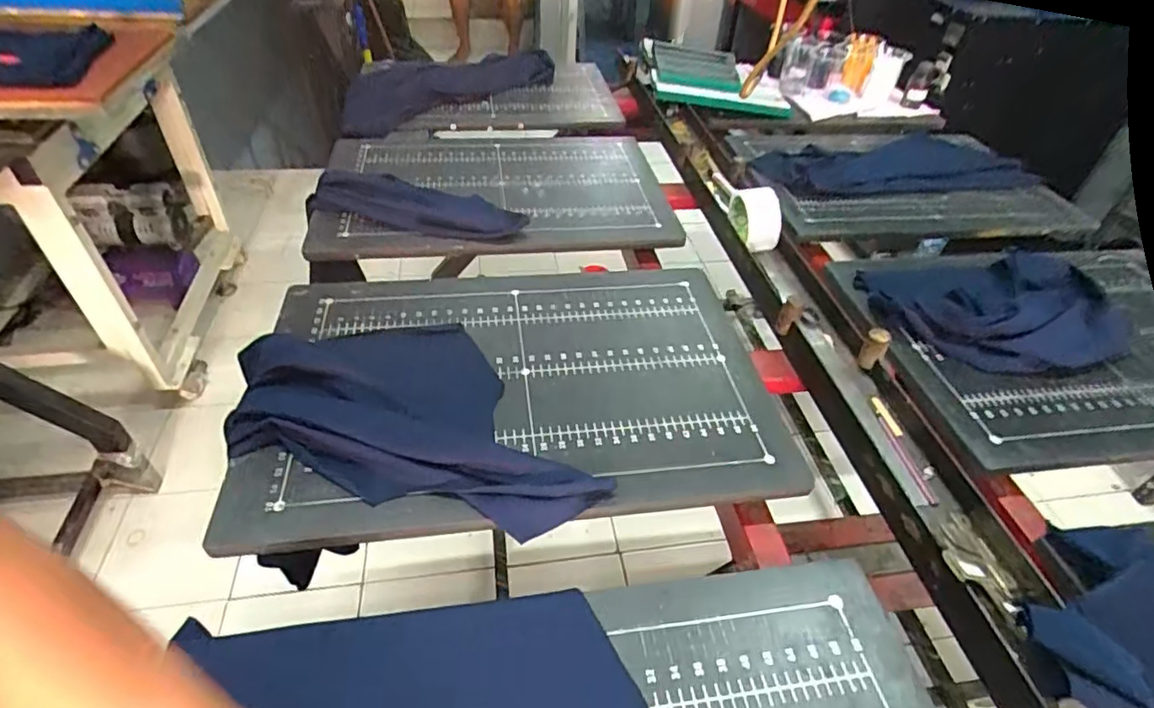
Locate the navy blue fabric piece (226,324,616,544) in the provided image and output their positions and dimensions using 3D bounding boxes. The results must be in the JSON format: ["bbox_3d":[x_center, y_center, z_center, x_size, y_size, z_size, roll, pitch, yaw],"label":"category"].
[{"bbox_3d":[-0.196,0.067,0.628,0.273,0.027,0.397,-26,51,-29],"label":"navy blue fabric piece"}]

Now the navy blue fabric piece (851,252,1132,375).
[{"bbox_3d":[0.600,-0.067,0.817,0.365,0.061,0.222,1,43,-5],"label":"navy blue fabric piece"}]

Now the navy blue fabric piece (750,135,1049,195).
[{"bbox_3d":[0.618,-0.390,1.173,0.621,0.035,0.253,-6,44,-12],"label":"navy blue fabric piece"}]

